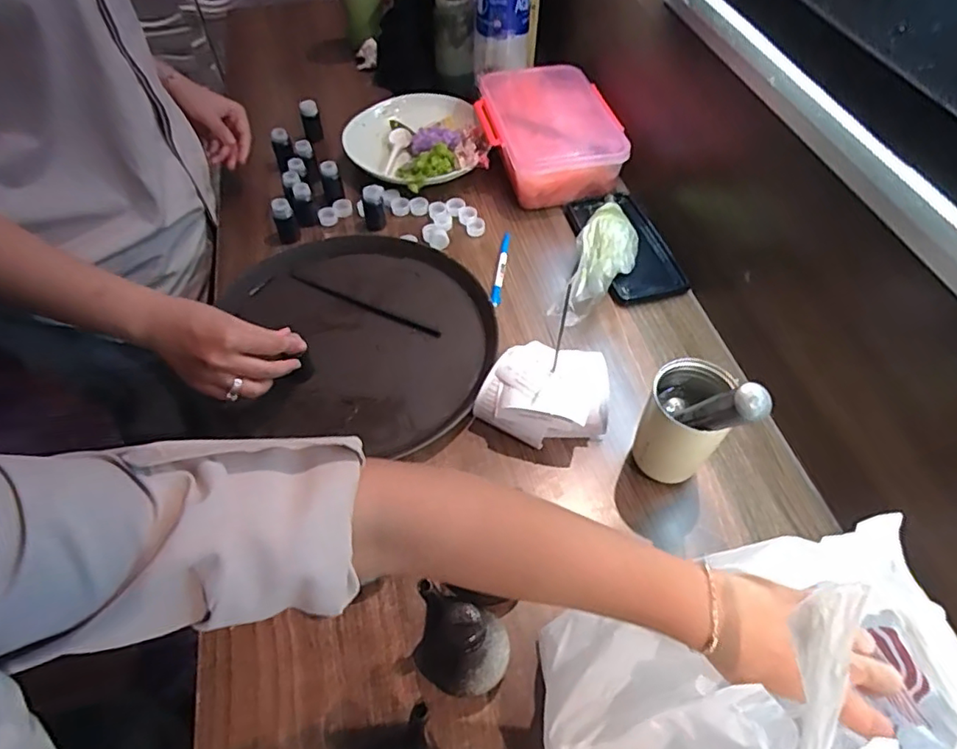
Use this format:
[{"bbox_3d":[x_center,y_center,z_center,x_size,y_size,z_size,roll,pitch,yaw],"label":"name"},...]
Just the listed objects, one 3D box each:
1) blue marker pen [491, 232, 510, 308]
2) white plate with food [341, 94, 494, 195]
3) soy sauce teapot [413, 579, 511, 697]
[{"bbox_3d":[0.029,-0.139,0.754,0.013,0.009,0.146,6,54,4],"label":"blue marker pen"},{"bbox_3d":[-0.095,-0.352,0.883,0.202,0.054,0.192,0,54,0],"label":"white plate with food"},{"bbox_3d":[-0.014,0.206,0.449,0.075,0.098,0.066,7,54,5],"label":"soy sauce teapot"}]

